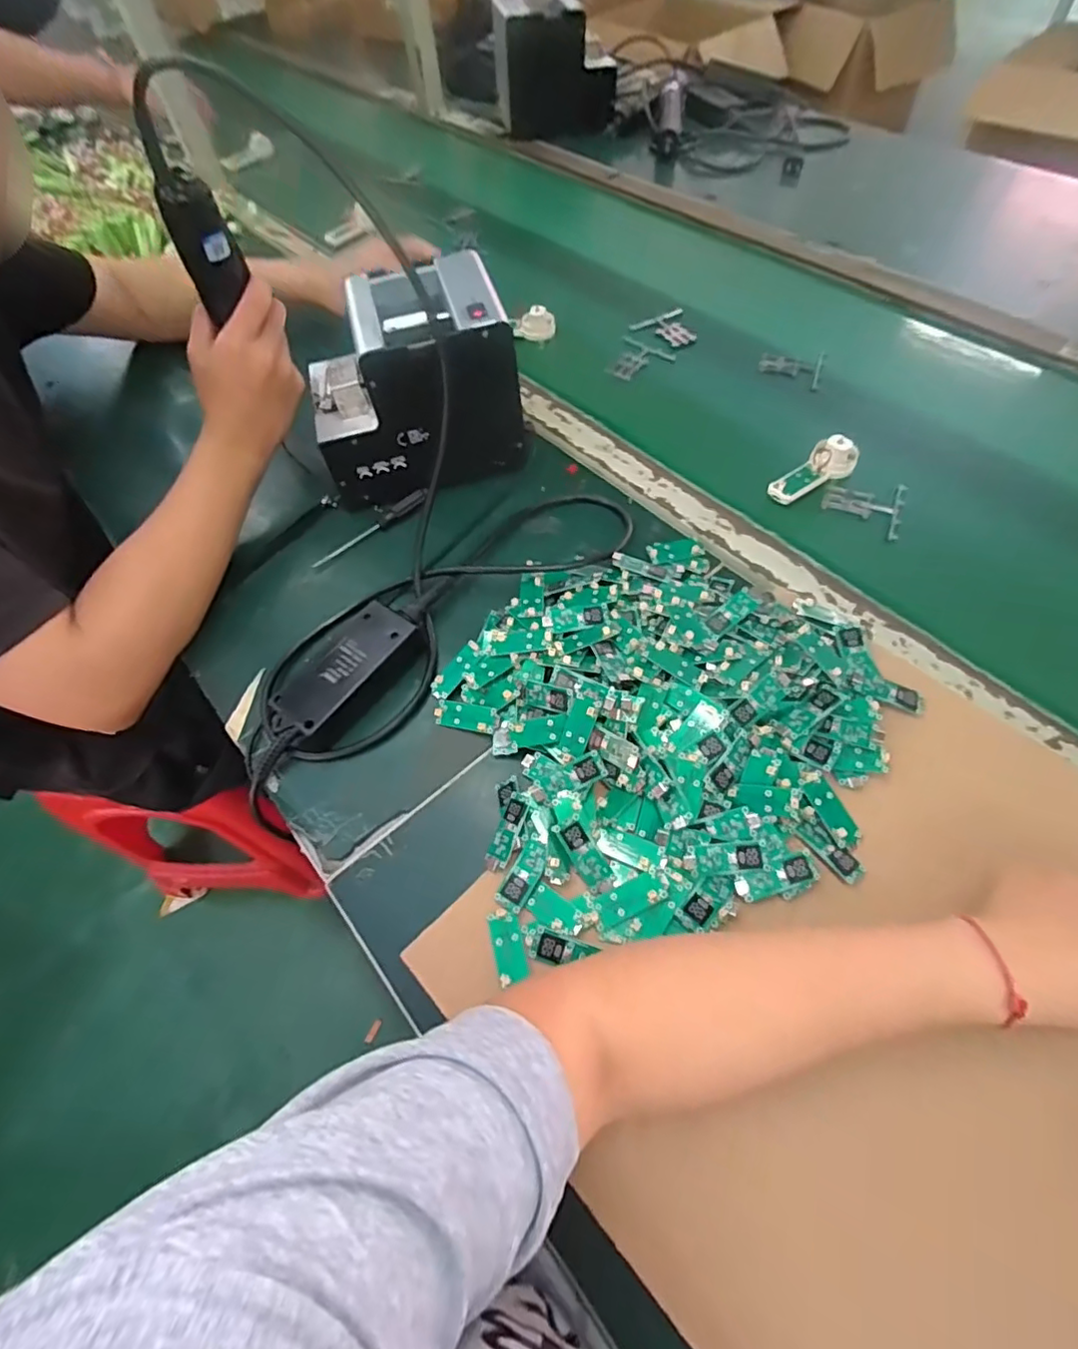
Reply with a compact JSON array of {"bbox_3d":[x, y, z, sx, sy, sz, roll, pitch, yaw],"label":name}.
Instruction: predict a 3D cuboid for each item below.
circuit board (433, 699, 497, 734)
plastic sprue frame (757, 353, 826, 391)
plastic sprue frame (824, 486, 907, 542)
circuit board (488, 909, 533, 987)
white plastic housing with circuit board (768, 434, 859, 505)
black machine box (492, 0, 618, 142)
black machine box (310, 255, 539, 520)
[{"bbox_3d":[-0.055,0.032,0.443,0.049,0.005,0.020,8,75,21],"label":"circuit board"},{"bbox_3d":[0.277,-0.337,0.649,0.066,0.009,0.056,15,63,13],"label":"plastic sprue frame"},{"bbox_3d":[0.293,-0.153,0.536,0.066,0.009,0.064,16,63,14],"label":"plastic sprue frame"},{"bbox_3d":[-0.018,0.166,0.361,0.019,0.005,0.040,-15,60,-4],"label":"circuit board"},{"bbox_3d":[0.252,-0.185,0.542,0.086,0.034,0.034,-36,63,-15],"label":"white plastic housing with circuit board"},{"bbox_3d":[0.026,-0.954,0.931,0.190,0.144,0.068,-1,60,4],"label":"black machine box"},{"bbox_3d":[-0.116,-0.255,0.536,0.178,0.139,0.132,-22,61,-7],"label":"black machine box"}]

